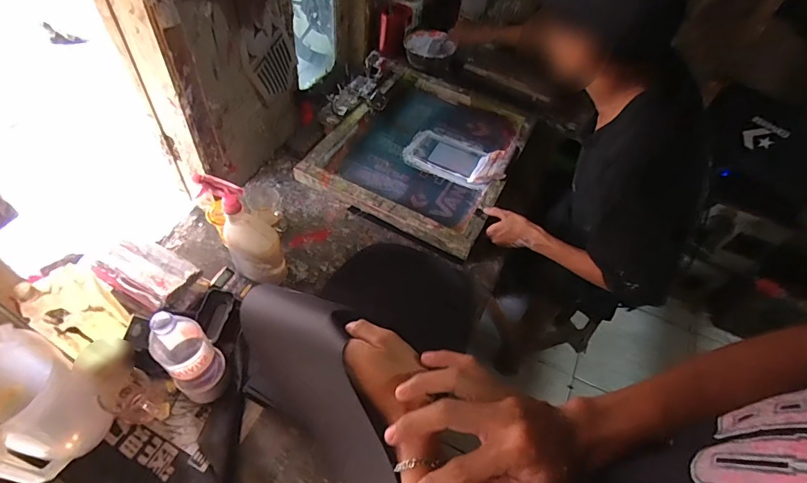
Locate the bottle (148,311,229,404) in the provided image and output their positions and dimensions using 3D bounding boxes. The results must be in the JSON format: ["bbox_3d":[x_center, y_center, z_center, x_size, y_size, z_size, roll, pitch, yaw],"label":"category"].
[{"bbox_3d":[-0.335,0.173,0.676,0.082,0.208,0.076,40,59,22],"label":"bottle"}]

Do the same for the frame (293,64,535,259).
[{"bbox_3d":[0.070,-0.271,1.188,0.461,0.057,0.589,24,54,12],"label":"frame"}]

